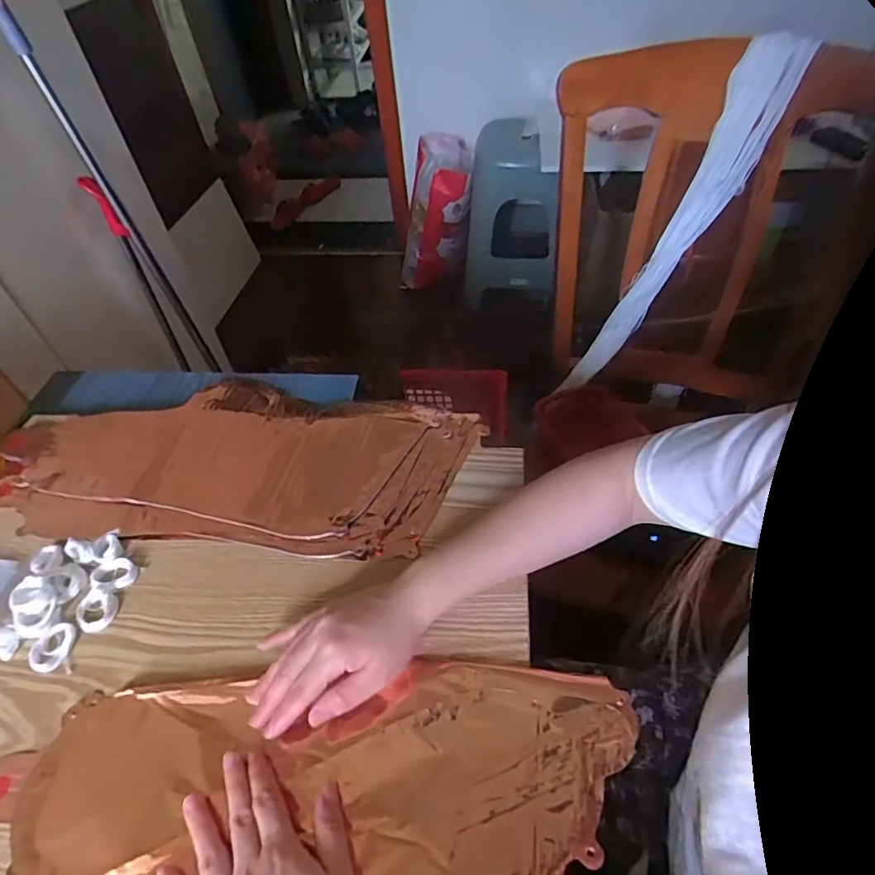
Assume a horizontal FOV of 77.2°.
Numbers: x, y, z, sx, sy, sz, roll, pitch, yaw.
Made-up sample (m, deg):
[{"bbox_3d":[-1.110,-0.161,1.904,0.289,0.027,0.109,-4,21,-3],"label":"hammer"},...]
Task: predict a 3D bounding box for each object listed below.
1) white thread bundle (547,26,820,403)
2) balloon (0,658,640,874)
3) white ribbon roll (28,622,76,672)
[{"bbox_3d":[0.367,-0.308,0.868,0.061,0.571,0.080,-1,39,-41],"label":"white thread bundle"},{"bbox_3d":[-0.088,0.230,0.370,0.433,0.013,0.135,-3,50,2],"label":"balloon"},{"bbox_3d":[-0.306,0.166,0.436,0.029,0.007,0.037,13,53,17],"label":"white ribbon roll"}]

